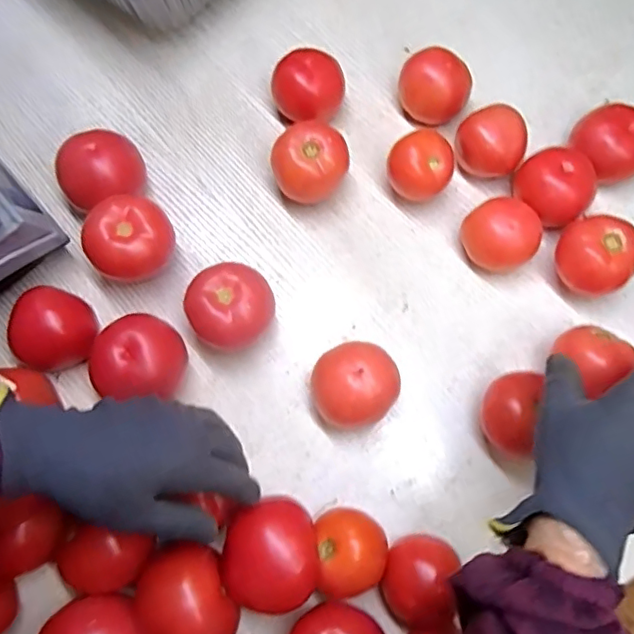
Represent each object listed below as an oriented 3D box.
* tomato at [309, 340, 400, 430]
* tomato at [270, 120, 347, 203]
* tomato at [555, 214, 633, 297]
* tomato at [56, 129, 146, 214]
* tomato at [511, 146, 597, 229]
[{"bbox_3d":[0.030,0.056,0.450,0.067,0.058,0.063,0,74,0],"label":"tomato"},{"bbox_3d":[-0.008,-0.138,0.501,0.067,0.061,0.065,-17,75,-5],"label":"tomato"},{"bbox_3d":[0.240,-0.050,0.485,0.058,0.060,0.063,-34,77,-9],"label":"tomato"},{"bbox_3d":[-0.193,-0.130,0.503,0.072,0.062,0.062,-26,76,-8],"label":"tomato"},{"bbox_3d":[0.214,-0.117,0.506,0.067,0.055,0.059,29,76,8],"label":"tomato"}]

